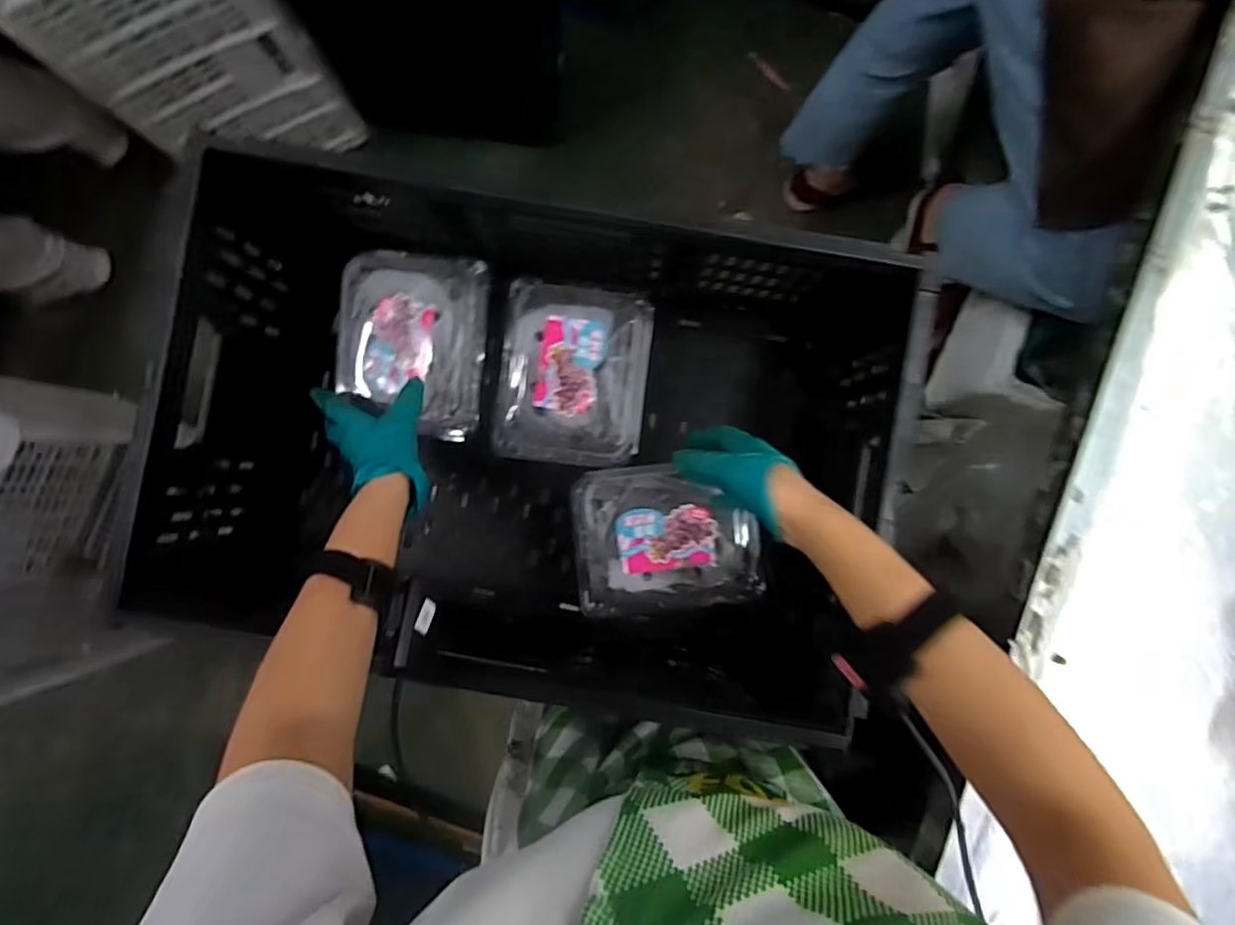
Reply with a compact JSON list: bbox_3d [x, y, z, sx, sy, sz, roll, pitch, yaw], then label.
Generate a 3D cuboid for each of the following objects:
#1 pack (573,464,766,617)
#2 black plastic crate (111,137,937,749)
[{"bbox_3d":[0.052,0.076,0.615,0.177,0.052,0.145,-6,87,-3],"label":"pack"},{"bbox_3d":[-0.085,0.002,0.603,0.587,0.289,0.416,10,86,-2],"label":"black plastic crate"}]

